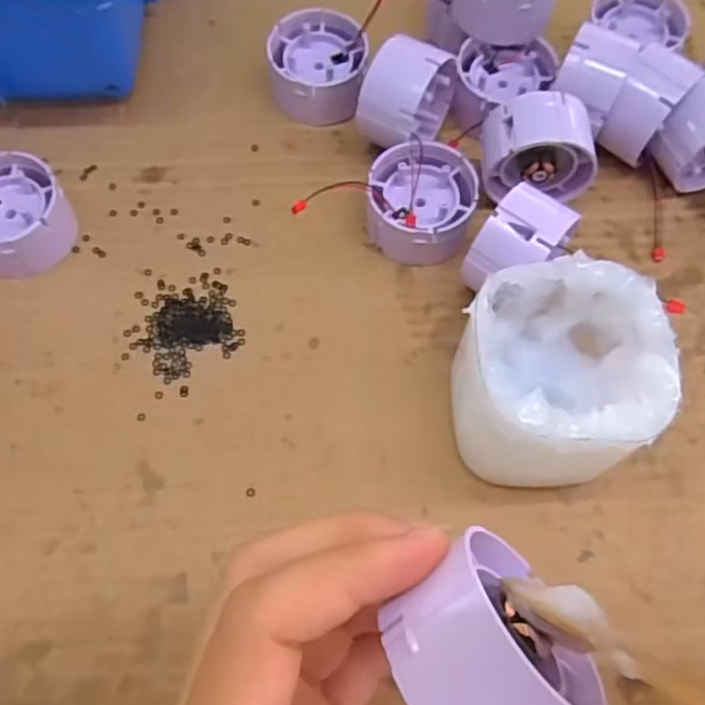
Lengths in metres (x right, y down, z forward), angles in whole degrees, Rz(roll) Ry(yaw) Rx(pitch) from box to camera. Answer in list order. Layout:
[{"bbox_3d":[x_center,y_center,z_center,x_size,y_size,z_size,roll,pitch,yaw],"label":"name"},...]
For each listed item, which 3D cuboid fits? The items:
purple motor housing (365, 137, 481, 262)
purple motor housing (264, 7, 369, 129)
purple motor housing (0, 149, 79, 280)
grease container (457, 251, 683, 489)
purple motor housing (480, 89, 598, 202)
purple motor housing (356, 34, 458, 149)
[{"bbox_3d":[0.029,-0.062,0.292,0.043,0.027,0.047,5,66,1],"label":"purple motor housing"},{"bbox_3d":[-0.016,-0.133,0.321,0.044,0.025,0.050,-6,67,-4],"label":"purple motor housing"},{"bbox_3d":[-0.142,-0.057,0.286,0.044,0.026,0.047,0,66,-1],"label":"purple motor housing"},{"bbox_3d":[0.072,0.012,0.238,0.065,0.072,0.074,-7,67,-4],"label":"grease container"},{"bbox_3d":[0.079,-0.085,0.292,0.047,0.044,0.029,-4,66,-2],"label":"purple motor housing"},{"bbox_3d":[0.024,-0.111,0.301,0.029,0.049,0.047,27,69,11],"label":"purple motor housing"}]

